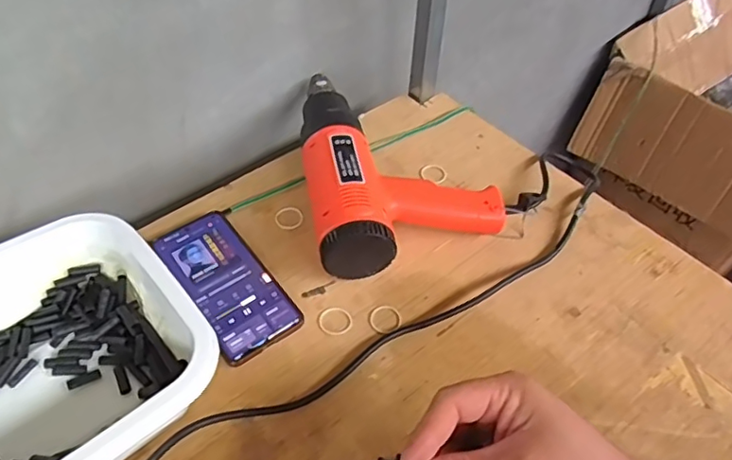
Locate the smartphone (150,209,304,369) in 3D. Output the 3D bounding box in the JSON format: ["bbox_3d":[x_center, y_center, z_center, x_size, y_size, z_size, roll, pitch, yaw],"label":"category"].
[{"bbox_3d":[-0.130,0.048,0.532,0.074,0.014,0.163,-29,55,-23],"label":"smartphone"}]

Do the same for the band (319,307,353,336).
[{"bbox_3d":[-0.028,0.081,0.511,0.028,0.004,0.030,-31,56,-24],"label":"band"}]

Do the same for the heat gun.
[{"bbox_3d":[0.027,-0.080,0.608,0.187,0.072,0.275,-8,49,-7],"label":"heat gun"}]

